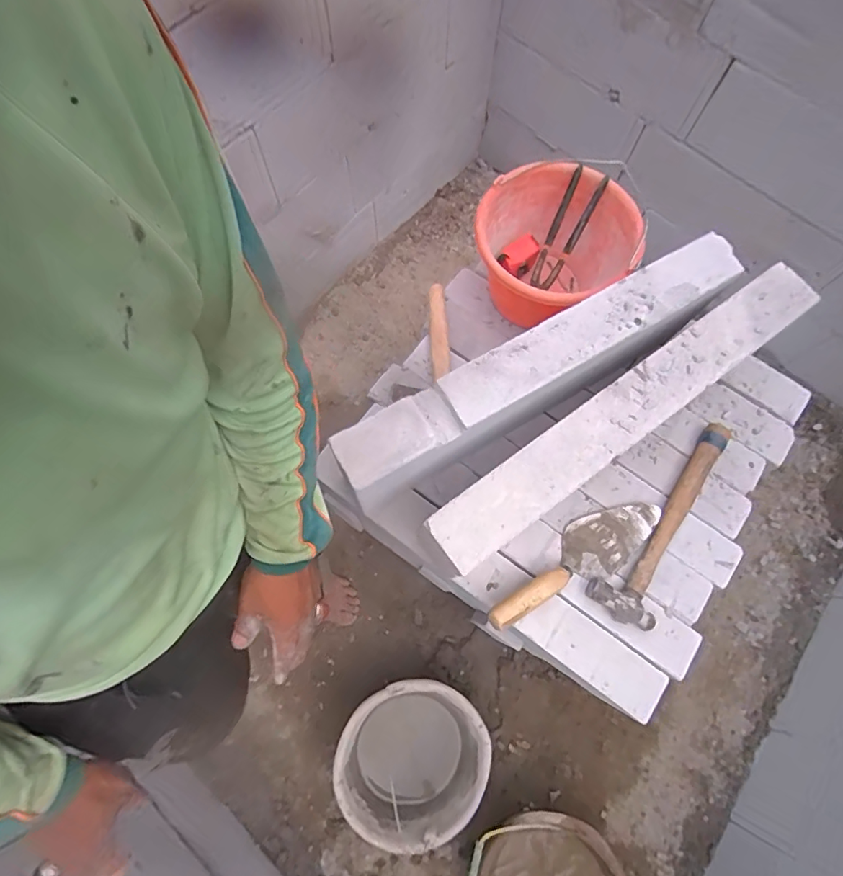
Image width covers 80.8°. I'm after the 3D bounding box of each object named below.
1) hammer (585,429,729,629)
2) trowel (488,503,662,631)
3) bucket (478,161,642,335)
[{"bbox_3d":[0.384,0.124,0.741,0.093,0.029,0.346,38,75,13],"label":"hammer"},{"bbox_3d":[0.219,0.178,0.708,0.305,0.055,0.092,-27,71,-24],"label":"trowel"},{"bbox_3d":[0.200,-0.282,0.780,0.226,0.172,0.219,0,70,1],"label":"bucket"}]

